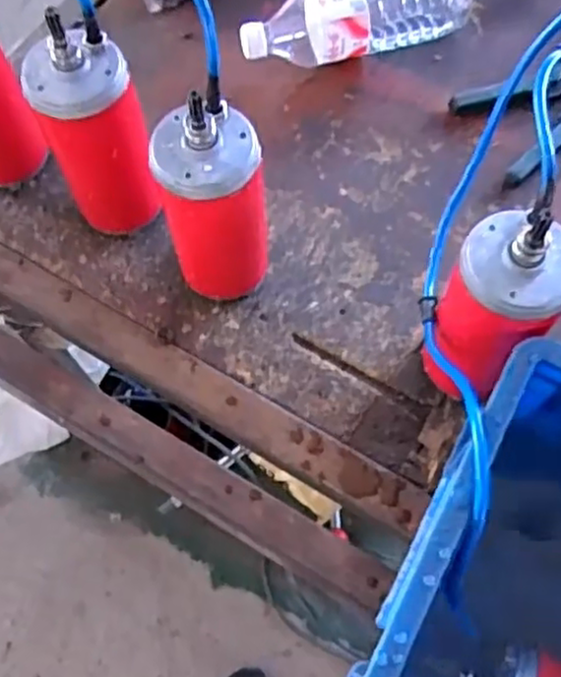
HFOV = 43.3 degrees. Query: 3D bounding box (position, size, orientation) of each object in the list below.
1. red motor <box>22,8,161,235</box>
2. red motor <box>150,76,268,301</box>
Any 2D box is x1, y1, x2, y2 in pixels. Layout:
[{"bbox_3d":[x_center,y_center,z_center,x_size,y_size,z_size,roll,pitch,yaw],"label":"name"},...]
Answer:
[{"bbox_3d":[-0.144,-0.151,0.577,0.075,0.198,0.077,-11,68,-4],"label":"red motor"},{"bbox_3d":[-0.046,-0.094,0.545,0.078,0.196,0.076,-7,68,-2],"label":"red motor"}]

